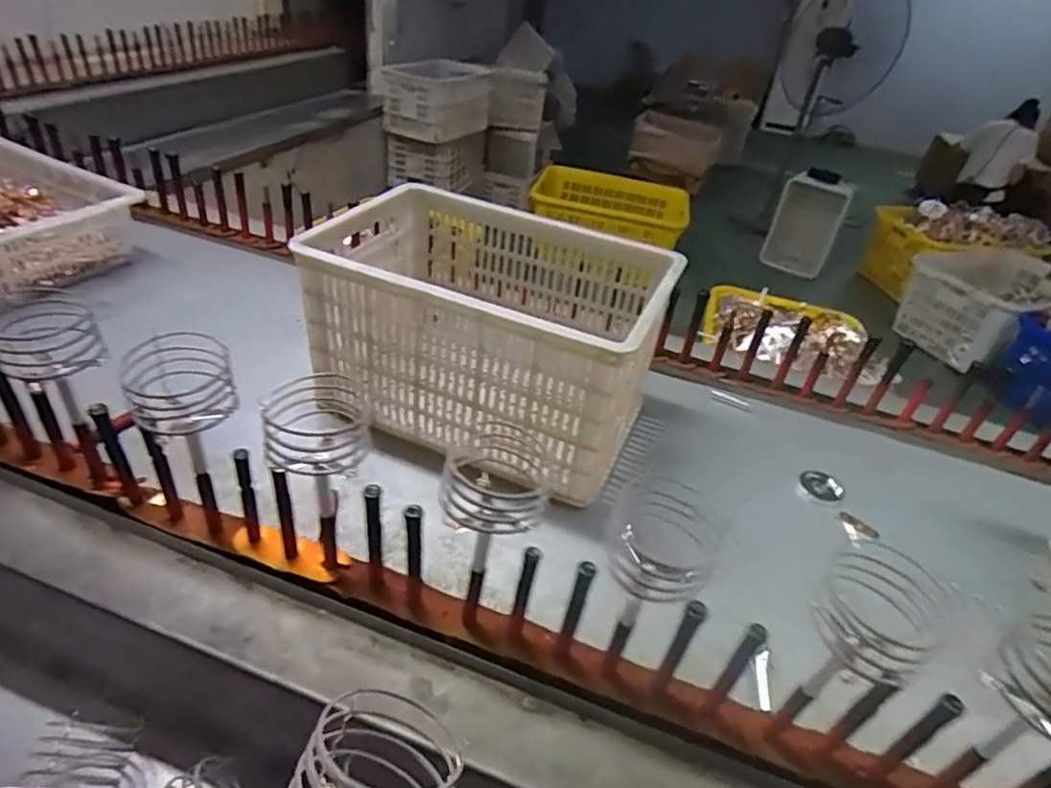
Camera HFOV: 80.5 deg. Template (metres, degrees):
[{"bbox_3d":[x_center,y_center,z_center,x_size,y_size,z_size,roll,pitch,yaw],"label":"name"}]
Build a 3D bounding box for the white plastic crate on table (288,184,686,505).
[{"bbox_3d":[-0.051,-0.095,0.899,0.449,0.253,0.300,18,38,13],"label":"white plastic crate on table"}]

